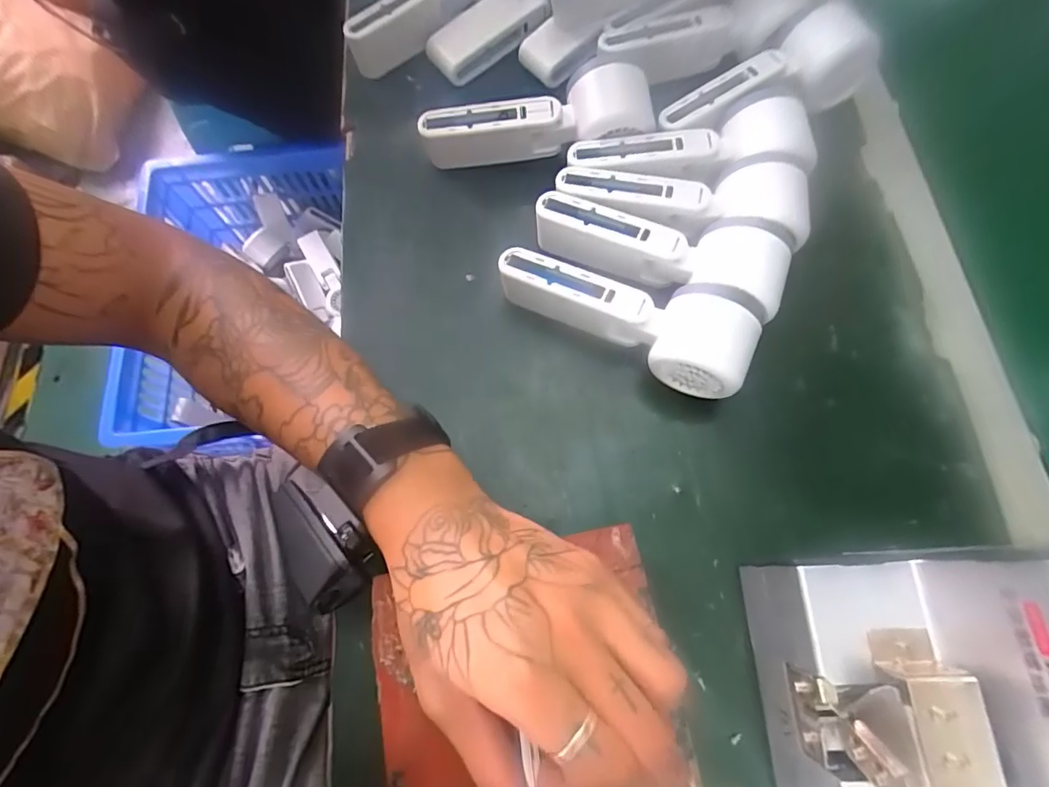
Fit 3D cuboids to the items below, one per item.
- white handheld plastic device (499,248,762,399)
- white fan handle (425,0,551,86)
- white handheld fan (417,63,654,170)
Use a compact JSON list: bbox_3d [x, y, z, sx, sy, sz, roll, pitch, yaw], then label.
[{"bbox_3d":[0.061,-0.050,0.328,0.160,0.056,0.049,22,73,8],"label":"white handheld plastic device"},{"bbox_3d":[-0.028,-0.292,0.413,0.100,0.031,0.036,-29,73,8],"label":"white fan handle"},{"bbox_3d":[0.006,-0.198,0.372,0.164,0.052,0.049,-5,71,15],"label":"white handheld fan"}]

